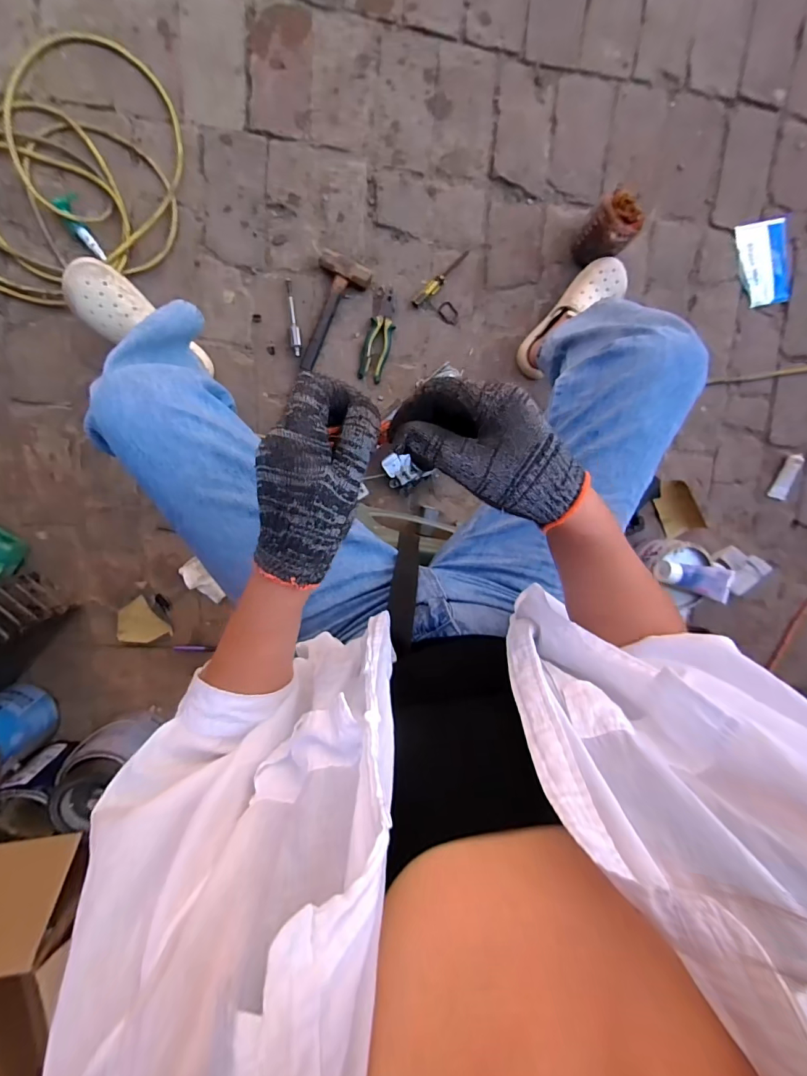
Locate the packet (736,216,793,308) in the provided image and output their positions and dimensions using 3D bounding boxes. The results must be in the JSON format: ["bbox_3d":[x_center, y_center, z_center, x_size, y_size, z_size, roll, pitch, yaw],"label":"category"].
[{"bbox_3d":[0.795,-0.606,0.924,0.102,0.018,0.178,-14,99,-4],"label":"packet"}]

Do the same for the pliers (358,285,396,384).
[{"bbox_3d":[-0.050,-0.426,0.881,0.053,0.018,0.187,12,96,-7],"label":"pliers"}]

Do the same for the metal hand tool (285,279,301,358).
[{"bbox_3d":[-0.221,-0.445,0.854,0.022,0.020,0.146,-4,98,-5],"label":"metal hand tool"}]

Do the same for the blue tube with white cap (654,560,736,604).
[{"bbox_3d":[0.637,0.093,0.906,0.193,0.050,0.072,12,98,-8],"label":"blue tube with white cap"}]

